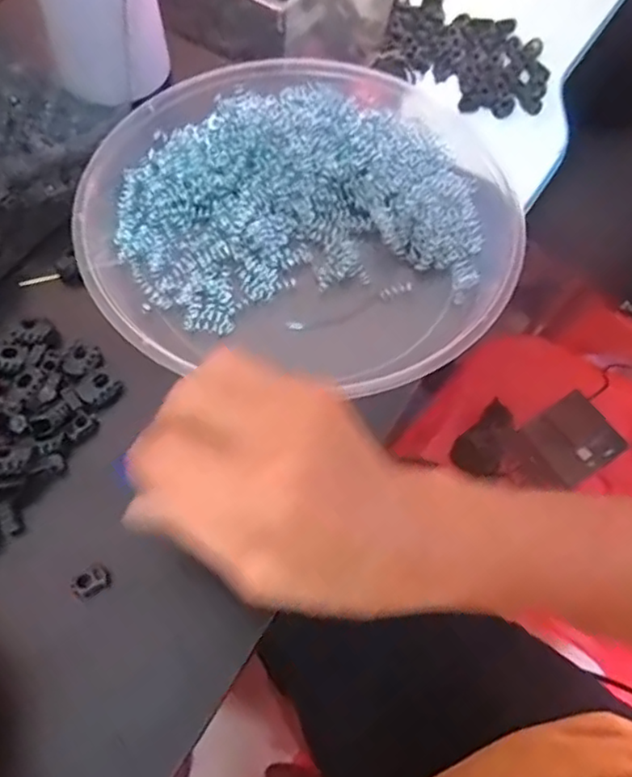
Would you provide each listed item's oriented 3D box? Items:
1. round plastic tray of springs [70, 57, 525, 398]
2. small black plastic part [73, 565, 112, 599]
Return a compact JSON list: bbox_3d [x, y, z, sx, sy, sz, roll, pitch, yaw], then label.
[{"bbox_3d":[-0.011,-0.101,0.380,0.239,0.030,0.196,-3,75,-3],"label":"round plastic tray of springs"},{"bbox_3d":[-0.100,0.086,0.287,0.015,0.005,0.011,-25,67,-15],"label":"small black plastic part"}]

